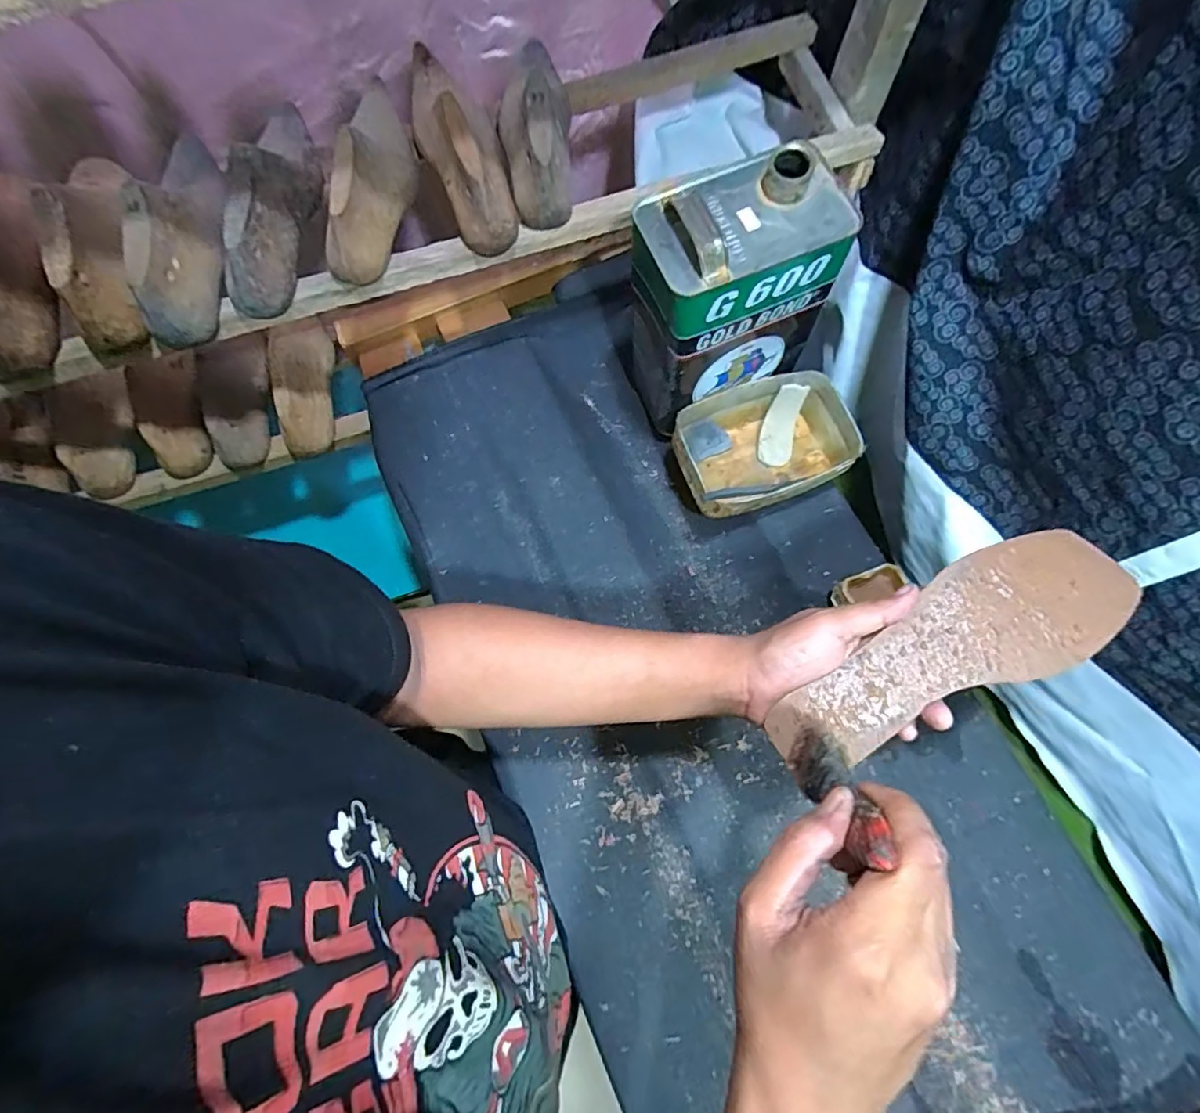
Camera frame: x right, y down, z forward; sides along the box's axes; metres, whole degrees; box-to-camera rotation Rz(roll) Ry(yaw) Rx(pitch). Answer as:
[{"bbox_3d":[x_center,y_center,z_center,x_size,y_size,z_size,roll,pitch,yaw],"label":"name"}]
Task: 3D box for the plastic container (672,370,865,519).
[{"bbox_3d":[0.178,-0.119,0.624,0.188,0.075,0.126,-21,72,-4],"label":"plastic container"}]

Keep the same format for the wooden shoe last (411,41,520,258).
[{"bbox_3d":[-0.139,-0.408,0.548,0.072,0.078,0.252,-18,72,-6],"label":"wooden shoe last"}]

